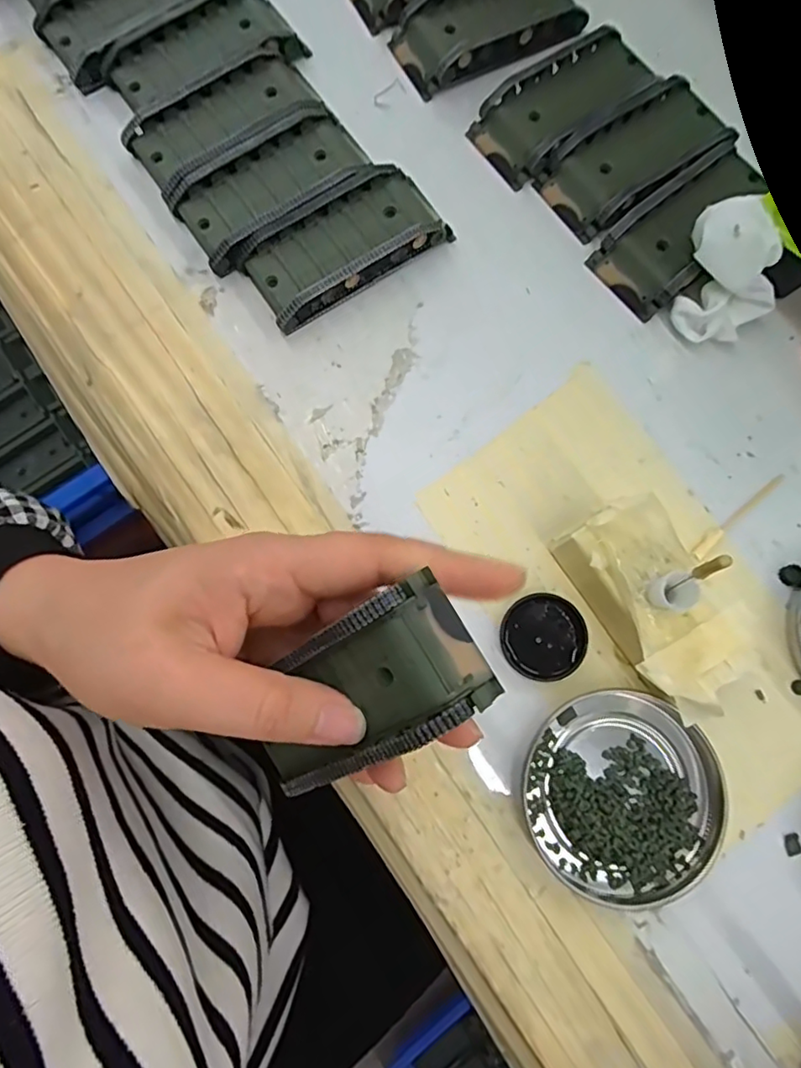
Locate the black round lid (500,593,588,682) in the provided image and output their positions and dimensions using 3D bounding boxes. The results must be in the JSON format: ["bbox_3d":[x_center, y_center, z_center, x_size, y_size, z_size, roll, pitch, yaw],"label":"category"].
[{"bbox_3d":[0.060,0.044,0.250,0.034,0.007,0.035,0,77,-2],"label":"black round lid"}]

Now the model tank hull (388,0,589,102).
[{"bbox_3d":[0.046,-0.266,0.312,0.097,0.019,0.048,-29,80,-8],"label":"model tank hull"}]

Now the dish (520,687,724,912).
[{"bbox_3d":[0.089,0.105,0.237,0.075,0.010,0.080,0,77,-2],"label":"dish"}]

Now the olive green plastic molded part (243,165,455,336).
[{"bbox_3d":[-0.026,-0.138,0.281,0.094,0.020,0.043,-32,80,-8],"label":"olive green plastic molded part"}]

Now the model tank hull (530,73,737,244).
[{"bbox_3d":[0.118,-0.187,0.295,0.090,0.022,0.045,-34,80,-8],"label":"model tank hull"}]

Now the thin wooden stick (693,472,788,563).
[{"bbox_3d":[0.152,-0.009,0.266,0.060,0.004,0.007,-40,81,-9],"label":"thin wooden stick"}]

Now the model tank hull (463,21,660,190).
[{"bbox_3d":[0.085,-0.218,0.303,0.092,0.022,0.045,-34,80,-9],"label":"model tank hull"}]

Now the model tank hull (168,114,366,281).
[{"bbox_3d":[-0.060,-0.168,0.286,0.095,0.018,0.044,-35,81,-9],"label":"model tank hull"}]

